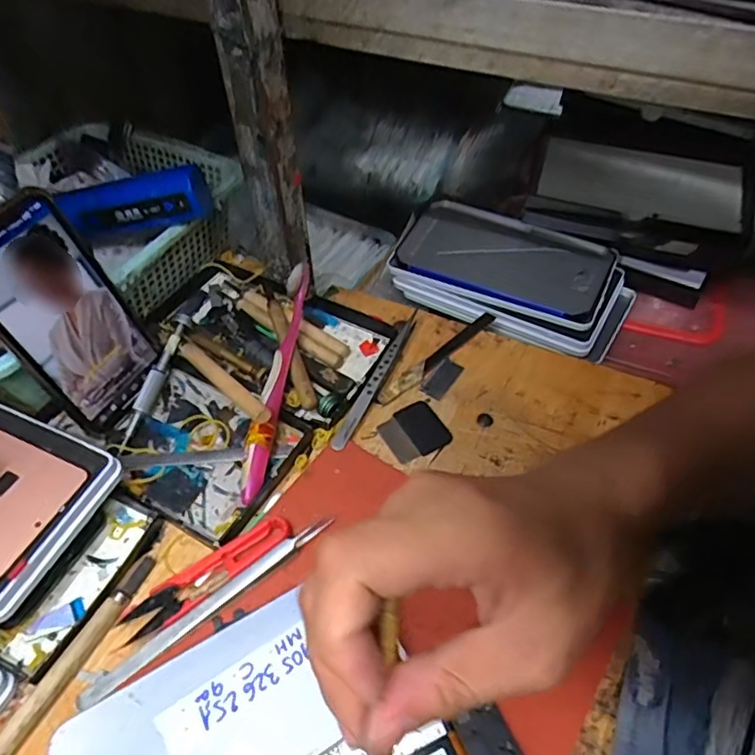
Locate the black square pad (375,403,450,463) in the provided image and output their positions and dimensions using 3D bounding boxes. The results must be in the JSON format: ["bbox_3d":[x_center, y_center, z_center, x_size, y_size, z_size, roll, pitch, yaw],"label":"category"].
[{"bbox_3d":[0.026,0.038,0.408,0.042,0.005,0.040,-25,54,-19],"label":"black square pad"}]

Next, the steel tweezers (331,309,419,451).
[{"bbox_3d":[0.002,-0.004,0.430,0.010,0.014,0.140,20,54,17],"label":"steel tweezers"}]

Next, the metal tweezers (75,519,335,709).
[{"bbox_3d":[-0.089,0.125,0.320,0.151,0.016,0.012,-31,57,-22],"label":"metal tweezers"}]

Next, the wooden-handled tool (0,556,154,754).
[{"bbox_3d":[-0.162,0.150,0.303,0.011,0.009,0.129,21,54,17],"label":"wooden-handled tool"}]

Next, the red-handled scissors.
[{"bbox_3d":[-0.095,0.110,0.327,0.102,0.007,0.025,-27,55,-20],"label":"red-handled scissors"}]

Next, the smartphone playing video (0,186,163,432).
[{"bbox_3d":[-0.195,-0.039,0.369,0.007,0.145,0.075,12,51,35],"label":"smartphone playing video"}]

